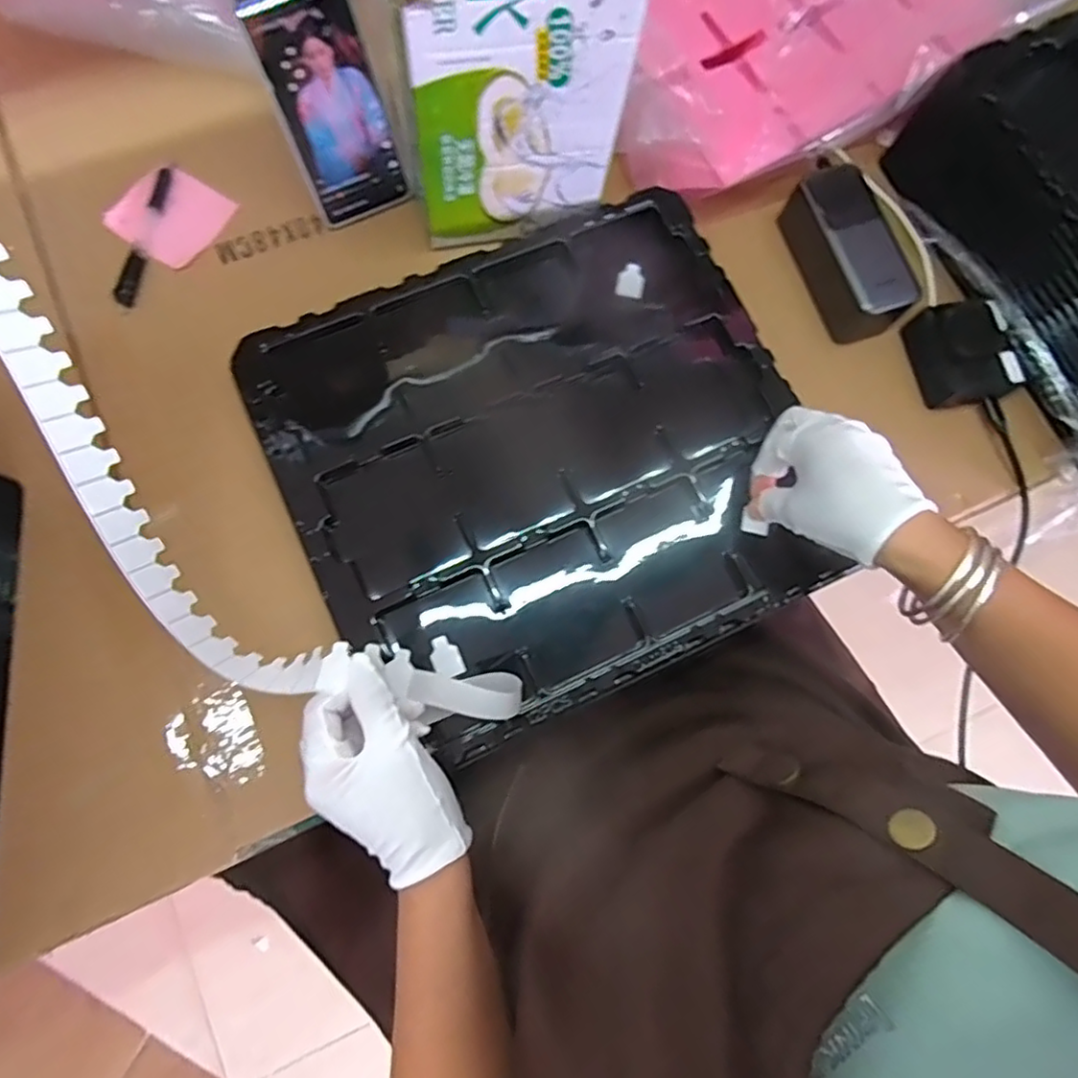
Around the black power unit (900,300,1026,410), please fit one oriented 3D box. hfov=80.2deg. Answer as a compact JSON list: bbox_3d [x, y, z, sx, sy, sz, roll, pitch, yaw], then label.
[{"bbox_3d":[0.340,-0.149,0.511,0.067,0.037,0.078,-10,80,-5],"label":"black power unit"}]

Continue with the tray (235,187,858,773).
[{"bbox_3d":[0.010,-0.060,0.467,0.364,0.042,0.332,-25,81,-5],"label":"tray"}]

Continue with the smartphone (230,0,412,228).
[{"bbox_3d":[-0.153,-0.319,0.466,0.075,0.164,0.010,-22,52,-5],"label":"smartphone"}]

